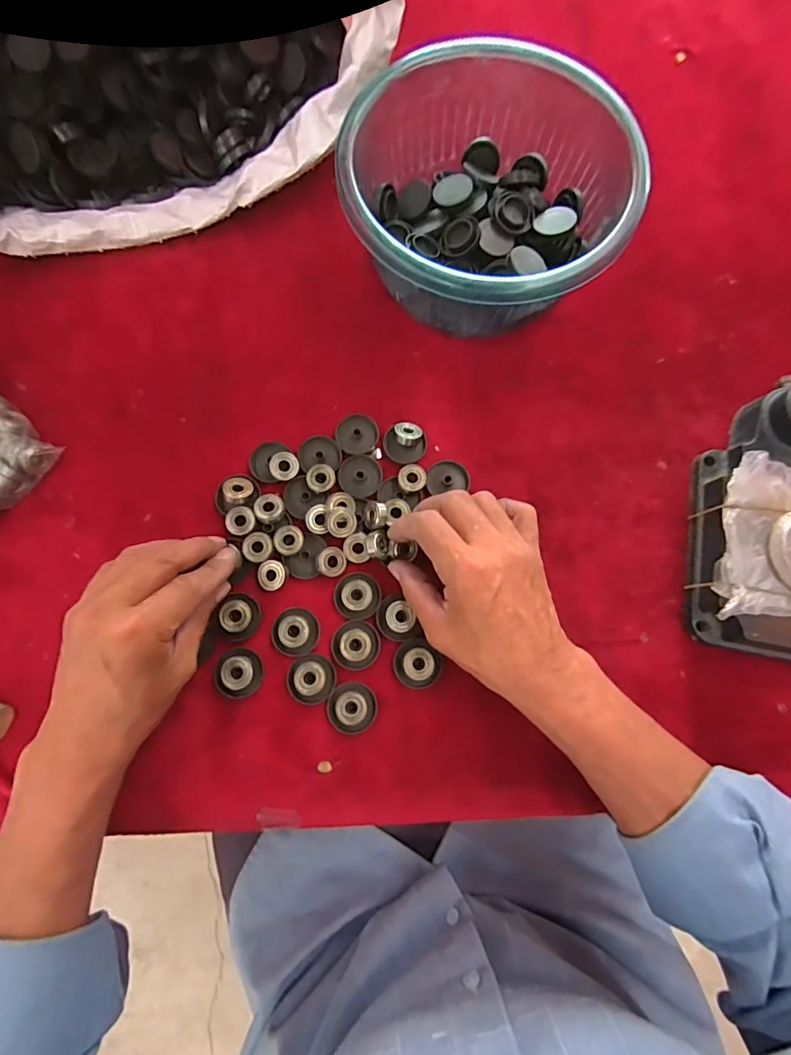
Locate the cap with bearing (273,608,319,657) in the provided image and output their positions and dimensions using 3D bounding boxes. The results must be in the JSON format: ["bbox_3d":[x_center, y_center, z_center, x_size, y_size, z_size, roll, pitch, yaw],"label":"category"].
[{"bbox_3d":[-0.071,0.072,0.334,0.032,0.012,0.033,0,76,-1],"label":"cap with bearing"}]

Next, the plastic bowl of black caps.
[{"bbox_3d":[0.070,-0.243,0.377,0.200,0.094,0.205,0,76,-1],"label":"plastic bowl of black caps"}]

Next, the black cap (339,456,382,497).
[{"bbox_3d":[-0.026,-0.039,0.366,0.032,0.011,0.034,0,76,-1],"label":"black cap"}]

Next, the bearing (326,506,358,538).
[{"bbox_3d":[-0.039,-0.003,0.348,0.021,0.009,0.022,0,76,-1],"label":"bearing"}]

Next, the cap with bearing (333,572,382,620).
[{"bbox_3d":[-0.027,0.048,0.340,0.032,0.006,0.032,0,76,-1],"label":"cap with bearing"}]

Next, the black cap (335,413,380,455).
[{"bbox_3d":[-0.030,-0.072,0.373,0.032,0.007,0.032,0,76,-1],"label":"black cap"}]

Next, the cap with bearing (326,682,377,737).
[{"bbox_3d":[-0.029,0.122,0.324,0.032,0.010,0.033,0,76,-1],"label":"cap with bearing"}]

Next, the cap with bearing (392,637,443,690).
[{"bbox_3d":[0.015,0.095,0.330,0.030,0.011,0.032,0,76,-1],"label":"cap with bearing"}]

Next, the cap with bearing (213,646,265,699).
[{"bbox_3d":[-0.108,0.100,0.328,0.032,0.014,0.032,0,76,-1],"label":"cap with bearing"}]

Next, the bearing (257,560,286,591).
[{"bbox_3d":[-0.089,0.034,0.343,0.019,0.004,0.021,-13,77,-4],"label":"bearing"}]

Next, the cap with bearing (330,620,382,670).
[{"bbox_3d":[-0.027,0.081,0.332,0.033,0.009,0.033,0,76,-1],"label":"cap with bearing"}]

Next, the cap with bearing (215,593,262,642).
[{"bbox_3d":[-0.109,0.062,0.335,0.026,0.012,0.031,13,77,2],"label":"cap with bearing"}]

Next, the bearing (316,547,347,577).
[{"bbox_3d":[-0.046,0.025,0.344,0.021,0.004,0.021,3,81,-20],"label":"bearing"}]

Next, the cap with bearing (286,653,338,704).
[{"bbox_3d":[-0.057,0.103,0.328,0.031,0.012,0.032,0,76,-1],"label":"cap with bearing"}]

